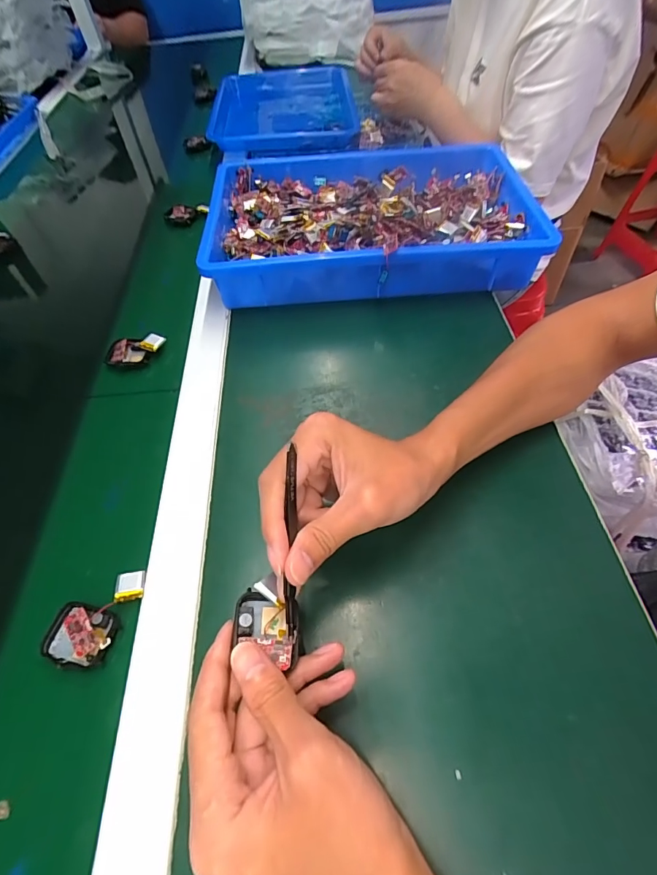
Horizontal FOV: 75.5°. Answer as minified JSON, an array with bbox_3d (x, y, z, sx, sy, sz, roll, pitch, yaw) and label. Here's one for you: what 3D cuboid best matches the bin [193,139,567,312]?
[{"bbox_3d":[0.049,-0.261,0.520,0.371,0.074,0.257,-1,55,3],"label":"bin"}]

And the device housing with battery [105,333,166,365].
[{"bbox_3d":[-0.205,-0.091,0.448,0.060,0.016,0.037,-2,55,2],"label":"device housing with battery"}]

